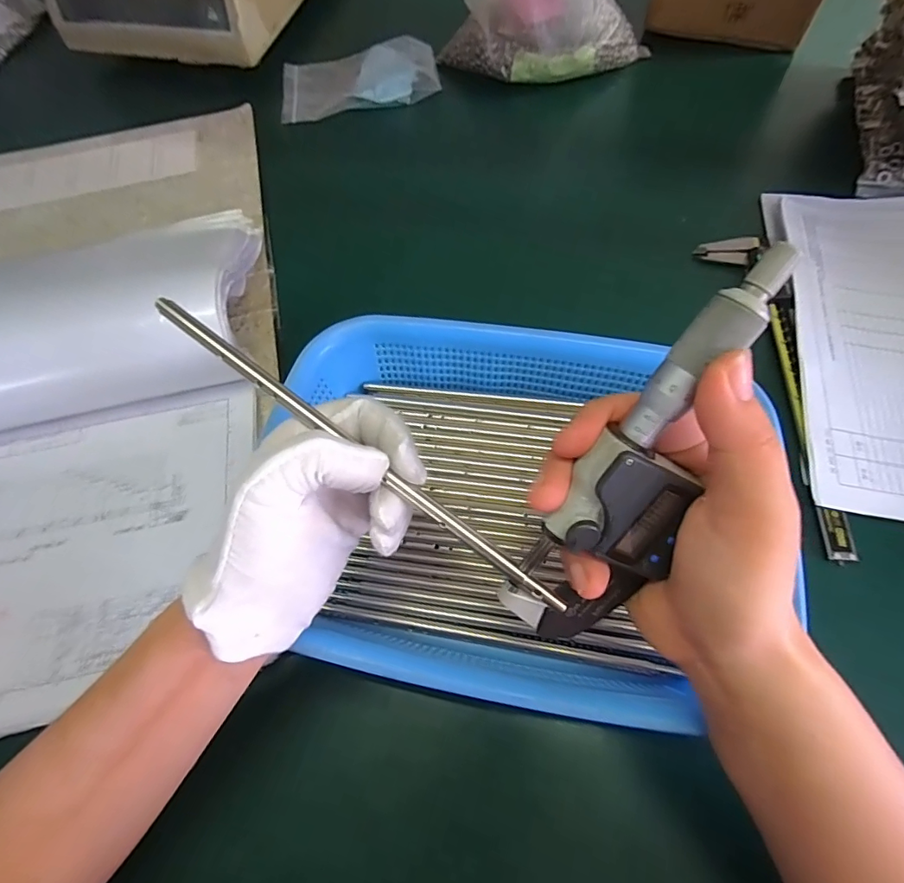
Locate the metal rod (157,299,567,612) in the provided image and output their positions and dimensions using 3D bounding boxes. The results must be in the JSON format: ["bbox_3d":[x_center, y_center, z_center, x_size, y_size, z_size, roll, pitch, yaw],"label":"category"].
[{"bbox_3d":[-0.043,0.002,0.205,0.215,0.006,0.007,37,71,7],"label":"metal rod"}]

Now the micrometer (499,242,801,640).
[{"bbox_3d":[0.066,0.014,0.173,0.044,0.160,0.031,27,25,15],"label":"micrometer"}]

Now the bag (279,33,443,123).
[{"bbox_3d":[-0.105,-0.413,0.550,0.176,0.016,0.111,-8,63,-1],"label":"bag"}]

